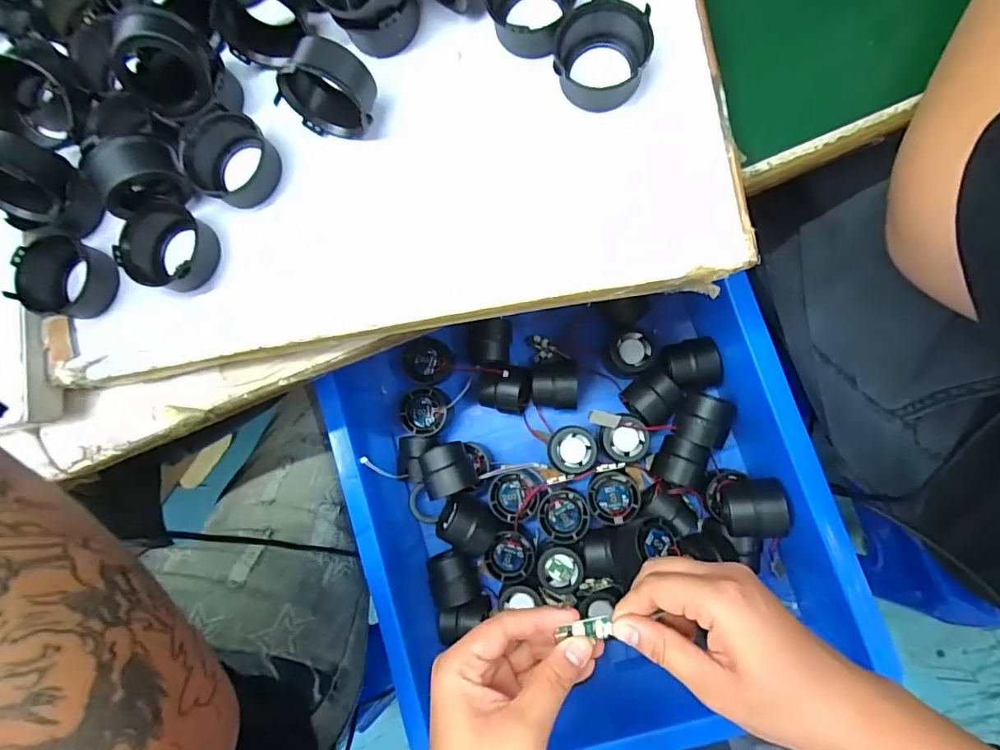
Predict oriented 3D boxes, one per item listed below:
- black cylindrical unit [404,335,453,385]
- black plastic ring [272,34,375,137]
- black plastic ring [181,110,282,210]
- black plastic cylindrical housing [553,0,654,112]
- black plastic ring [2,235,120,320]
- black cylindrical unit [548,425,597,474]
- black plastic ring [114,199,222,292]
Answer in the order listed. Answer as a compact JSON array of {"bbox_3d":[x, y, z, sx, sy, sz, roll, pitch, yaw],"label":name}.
[{"bbox_3d":[-0.080,-0.018,0.555,0.046,0.038,0.050,-1,84,8],"label":"black cylindrical unit"},{"bbox_3d":[-0.101,-0.166,0.293,0.053,0.048,0.028,26,73,-14],"label":"black plastic ring"},{"bbox_3d":[-0.170,-0.135,0.308,0.046,0.028,0.047,-1,84,8],"label":"black plastic ring"},{"bbox_3d":[0.058,-0.183,0.282,0.052,0.031,0.046,0,84,8],"label":"black plastic cylindrical housing"},{"bbox_3d":[-0.278,-0.061,0.315,0.047,0.027,0.049,-1,84,8],"label":"black plastic ring"},{"bbox_3d":[0.077,0.079,0.526,0.049,0.043,0.047,-1,84,8],"label":"black cylindrical unit"},{"bbox_3d":[-0.210,-0.081,0.309,0.047,0.025,0.051,-1,84,8],"label":"black plastic ring"}]

